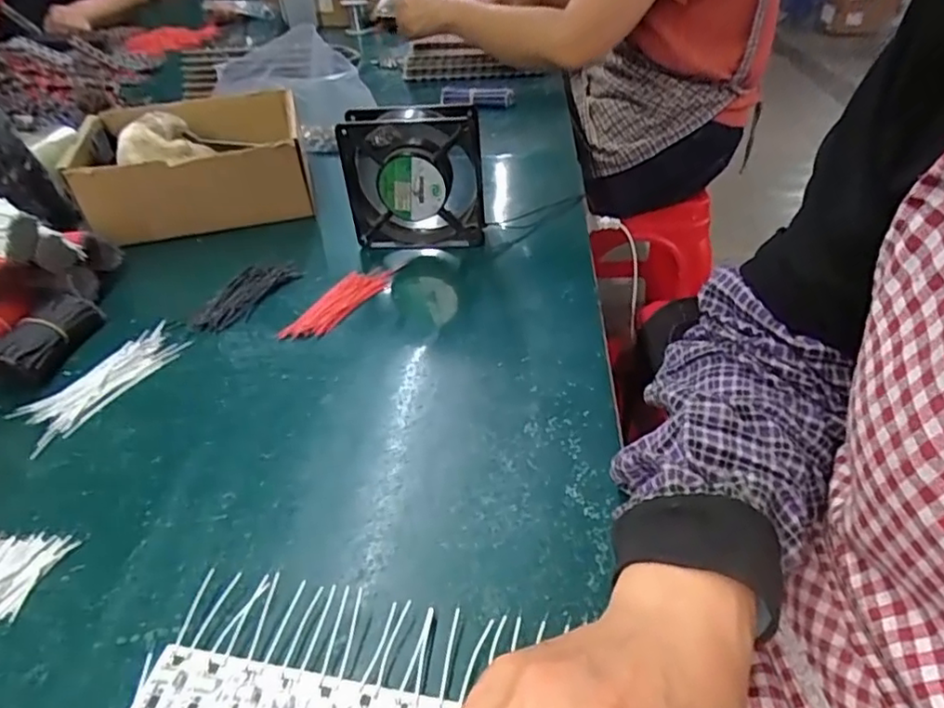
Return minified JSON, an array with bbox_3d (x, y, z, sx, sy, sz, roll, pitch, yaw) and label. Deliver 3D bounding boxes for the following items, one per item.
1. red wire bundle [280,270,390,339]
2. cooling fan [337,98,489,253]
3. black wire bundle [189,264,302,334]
[{"bbox_3d":[-0.108,-0.046,0.520,0.033,0.014,0.113,21,44,30],"label":"red wire bundle"},{"bbox_3d":[-0.053,-0.160,0.573,0.125,0.124,0.043,1,37,8],"label":"cooling fan"},{"bbox_3d":[-0.197,-0.052,0.536,0.039,0.016,0.108,17,42,25],"label":"black wire bundle"}]

